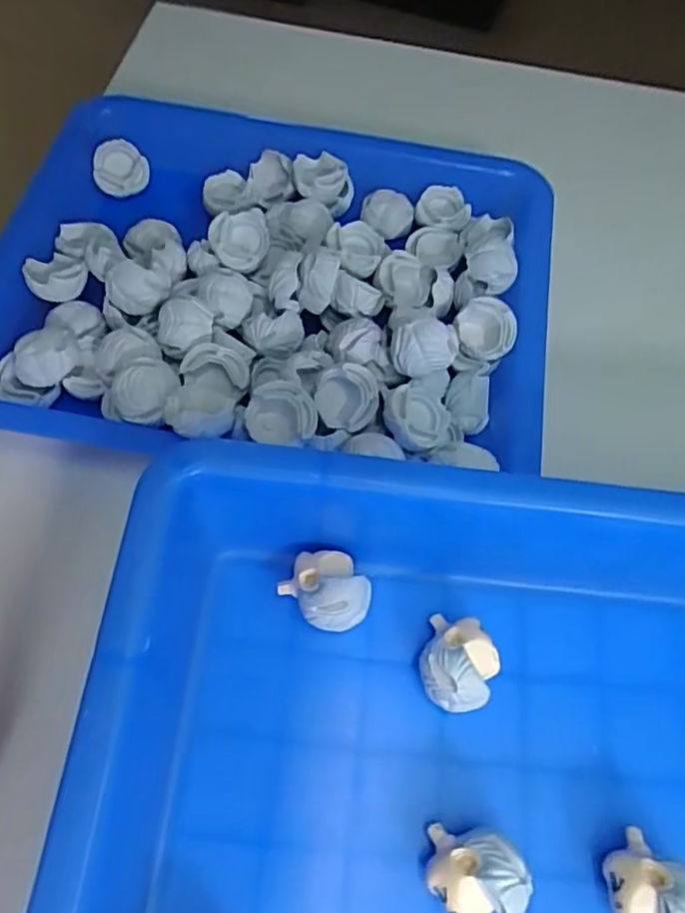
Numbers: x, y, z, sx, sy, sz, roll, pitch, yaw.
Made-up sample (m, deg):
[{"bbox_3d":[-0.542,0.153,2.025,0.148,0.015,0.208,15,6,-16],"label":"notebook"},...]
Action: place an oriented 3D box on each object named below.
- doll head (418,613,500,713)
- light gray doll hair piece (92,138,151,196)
[{"bbox_3d":[0.036,0.066,0.208,0.023,0.023,0.027,19,63,7],"label":"doll head"},{"bbox_3d":[-0.100,-0.129,0.294,0.023,0.007,0.022,-1,97,-10],"label":"light gray doll hair piece"}]

